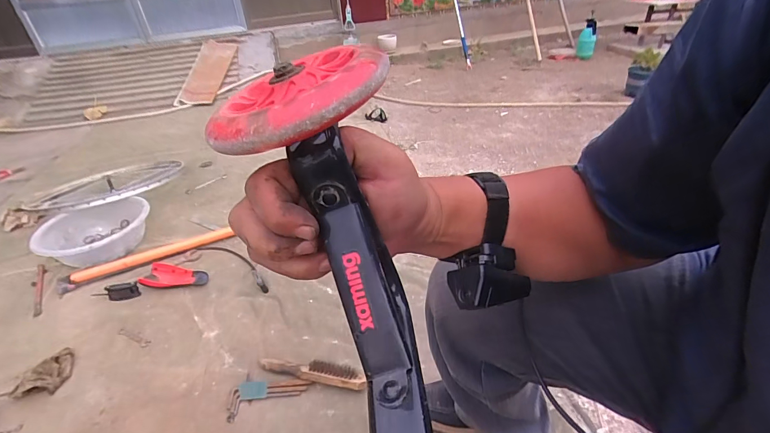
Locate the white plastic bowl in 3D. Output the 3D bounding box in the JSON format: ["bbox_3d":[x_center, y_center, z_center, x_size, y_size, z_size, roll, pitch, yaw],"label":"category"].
[{"bbox_3d":[-0.990,0.061,1.313,0.267,0.107,0.331,25,43,38],"label":"white plastic bowl"}]

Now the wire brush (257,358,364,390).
[{"bbox_3d":[-0.166,0.351,0.861,0.258,0.034,0.046,5,34,15],"label":"wire brush"}]

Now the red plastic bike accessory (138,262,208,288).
[{"bbox_3d":[-0.648,0.182,1.169,0.194,0.028,0.080,2,33,9],"label":"red plastic bike accessory"}]

